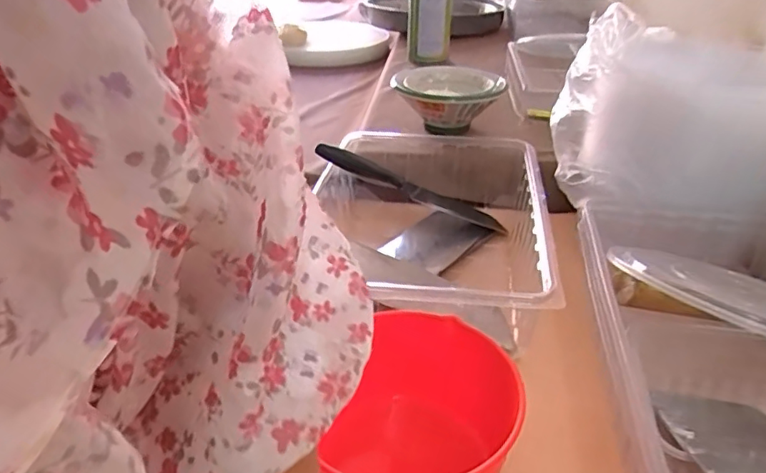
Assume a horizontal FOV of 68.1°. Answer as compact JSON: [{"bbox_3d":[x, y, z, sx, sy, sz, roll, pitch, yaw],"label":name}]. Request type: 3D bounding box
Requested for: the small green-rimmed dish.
[{"bbox_3d":[0.106,-0.221,0.957,0.176,0.087,0.164,0,31,0],"label":"small green-rimmed dish"}]

